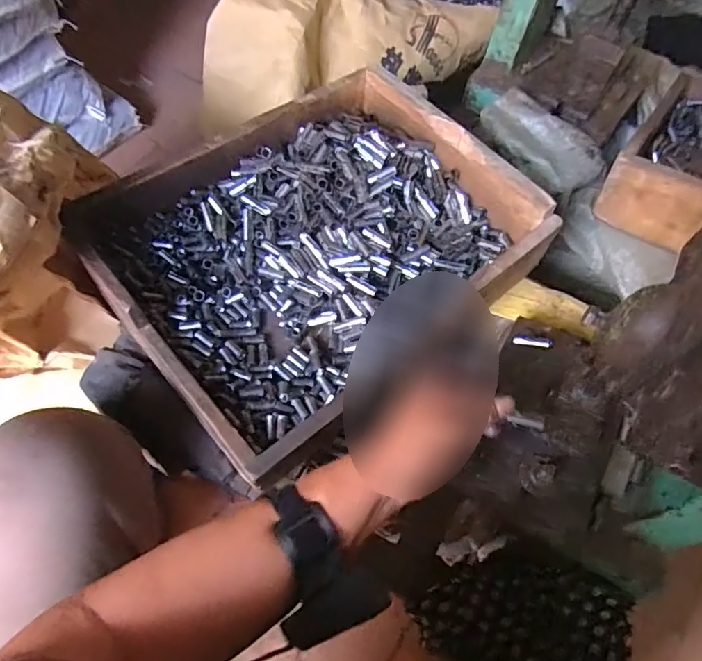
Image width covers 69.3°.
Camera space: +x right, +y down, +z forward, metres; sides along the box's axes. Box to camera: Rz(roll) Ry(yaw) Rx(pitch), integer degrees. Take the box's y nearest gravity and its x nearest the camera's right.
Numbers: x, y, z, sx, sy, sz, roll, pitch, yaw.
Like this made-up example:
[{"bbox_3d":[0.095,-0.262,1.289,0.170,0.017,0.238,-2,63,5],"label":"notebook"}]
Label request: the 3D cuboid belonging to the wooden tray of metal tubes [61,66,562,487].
[{"bbox_3d":[-0.040,-0.102,0.606,0.443,0.094,0.361,-38,71,-20],"label":"wooden tray of metal tubes"}]

